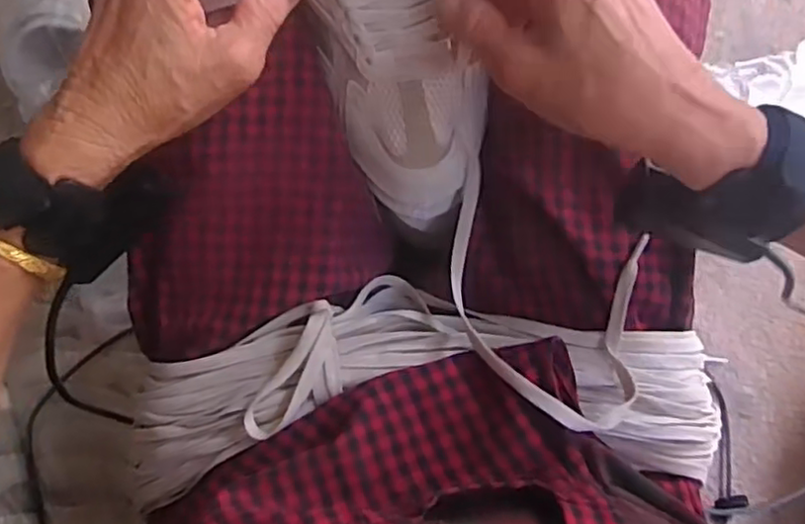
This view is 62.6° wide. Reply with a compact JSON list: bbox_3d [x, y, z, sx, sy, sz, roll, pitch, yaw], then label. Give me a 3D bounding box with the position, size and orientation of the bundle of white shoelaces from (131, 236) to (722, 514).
[{"bbox_3d":[0.008,0.066,0.374,0.341,0.075,0.126,-5,77,1],"label":"bundle of white shoelaces"}]

